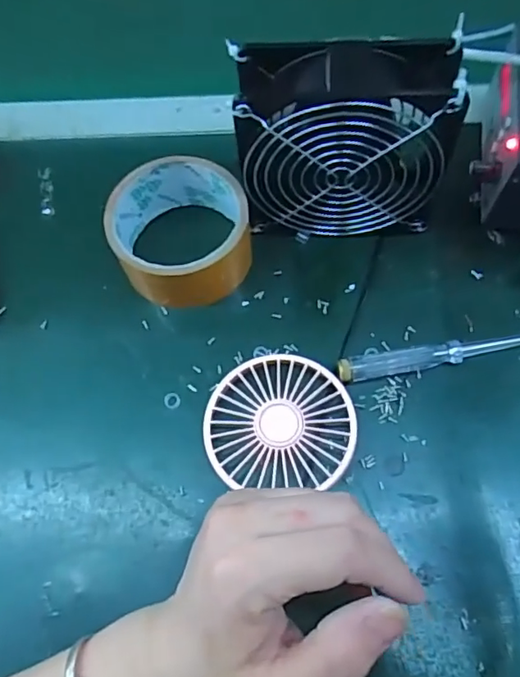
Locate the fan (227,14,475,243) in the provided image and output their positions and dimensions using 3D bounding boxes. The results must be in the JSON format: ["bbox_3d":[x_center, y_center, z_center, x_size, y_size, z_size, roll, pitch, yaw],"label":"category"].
[{"bbox_3d":[0.048,-0.111,0.332,0.123,0.119,0.054,5,67,5],"label":"fan"}]

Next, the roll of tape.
[{"bbox_3d":[-0.050,-0.069,0.359,0.088,0.049,0.082,-1,67,3],"label":"roll of tape"}]

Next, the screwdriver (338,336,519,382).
[{"bbox_3d":[0.114,0.007,0.335,0.134,0.014,0.016,-11,67,-1],"label":"screwdriver"}]

